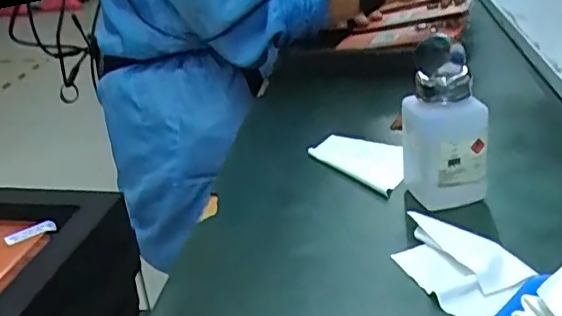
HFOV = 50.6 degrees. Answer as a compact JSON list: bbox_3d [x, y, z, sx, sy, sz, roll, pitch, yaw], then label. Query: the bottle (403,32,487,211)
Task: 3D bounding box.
[{"bbox_3d":[0.124,-0.029,0.449,0.052,0.129,0.056,-12,27,-14],"label":"bottle"}]

